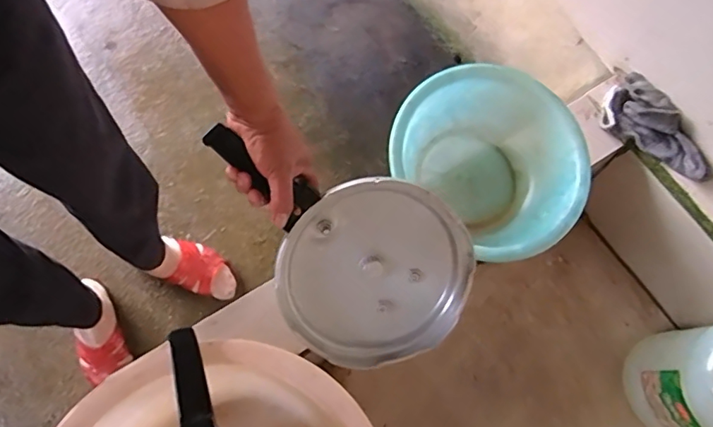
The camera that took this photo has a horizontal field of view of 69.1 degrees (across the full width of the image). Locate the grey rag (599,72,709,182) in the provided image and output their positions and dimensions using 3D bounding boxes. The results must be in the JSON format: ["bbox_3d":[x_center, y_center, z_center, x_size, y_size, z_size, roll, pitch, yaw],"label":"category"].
[{"bbox_3d":[0.445,-0.121,0.782,0.088,0.045,0.183,-29,76,-8],"label":"grey rag"}]

